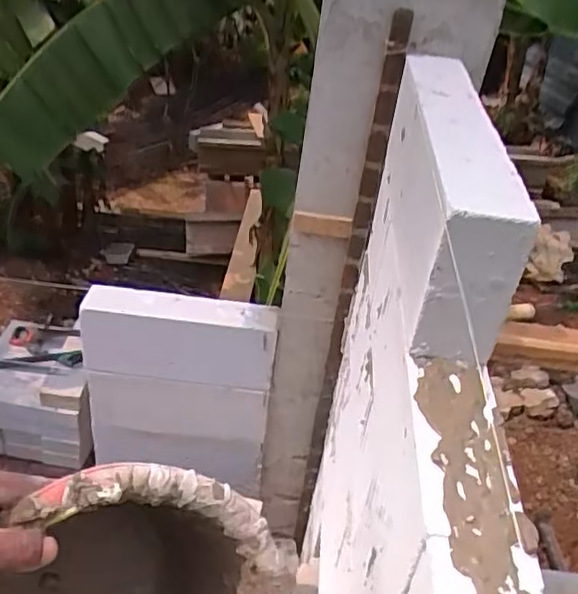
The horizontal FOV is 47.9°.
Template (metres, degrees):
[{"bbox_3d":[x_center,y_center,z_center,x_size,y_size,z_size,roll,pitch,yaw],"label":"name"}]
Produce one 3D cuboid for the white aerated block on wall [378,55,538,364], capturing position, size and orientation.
[{"bbox_3d":[0.221,-0.166,0.982,0.101,0.235,0.608,8,36,0],"label":"white aerated block on wall"}]

